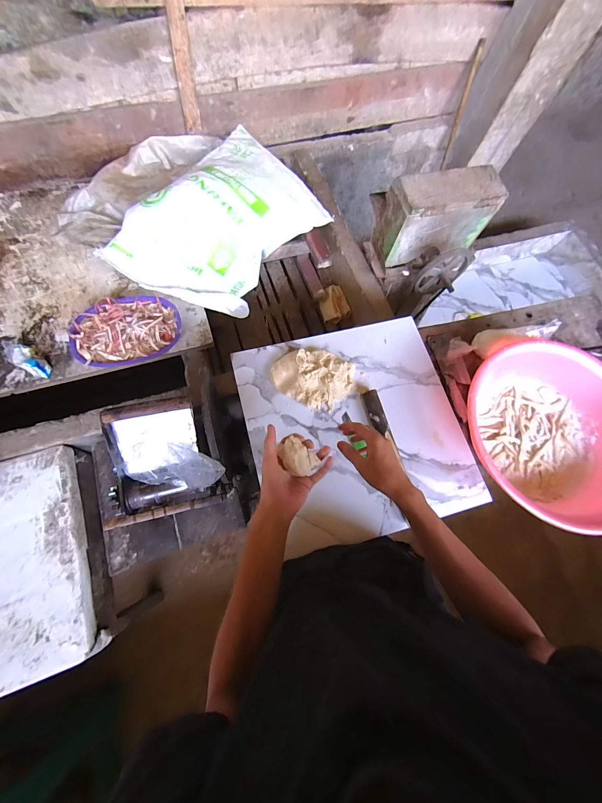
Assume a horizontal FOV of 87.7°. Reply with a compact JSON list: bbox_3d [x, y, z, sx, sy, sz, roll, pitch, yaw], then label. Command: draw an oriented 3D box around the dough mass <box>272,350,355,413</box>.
[{"bbox_3d":[0.033,-0.061,0.751,0.183,0.041,0.142,28,69,3],"label":"dough mass"}]

